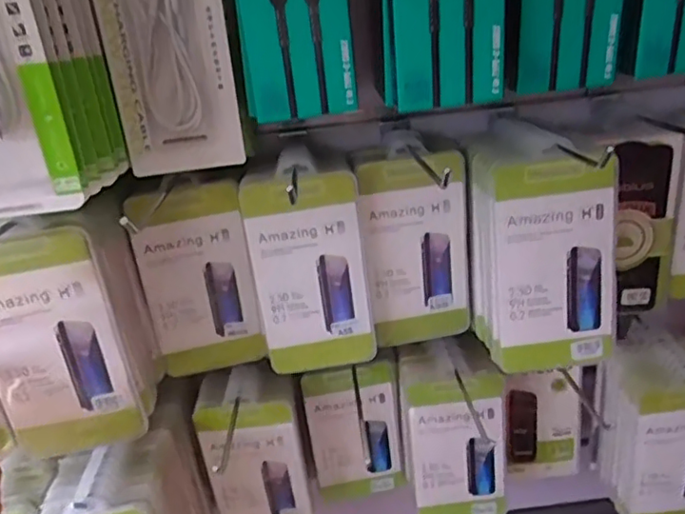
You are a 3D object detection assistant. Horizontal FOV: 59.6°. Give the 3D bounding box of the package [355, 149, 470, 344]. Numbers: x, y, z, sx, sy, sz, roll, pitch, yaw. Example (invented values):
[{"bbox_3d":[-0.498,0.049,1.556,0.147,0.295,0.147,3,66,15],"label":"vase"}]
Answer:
[{"bbox_3d":[0.063,-0.004,0.499,0.086,0.161,0.012,-8,24,-4],"label":"package"}]

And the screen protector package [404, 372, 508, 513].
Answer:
[{"bbox_3d":[0.110,0.187,0.571,0.086,0.166,0.024,-3,25,7],"label":"screen protector package"}]

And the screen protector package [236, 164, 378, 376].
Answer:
[{"bbox_3d":[-0.025,0.012,0.484,0.090,0.170,0.017,-8,24,-5],"label":"screen protector package"}]

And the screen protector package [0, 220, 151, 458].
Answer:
[{"bbox_3d":[-0.199,0.059,0.413,0.089,0.169,0.013,-12,21,-6],"label":"screen protector package"}]

